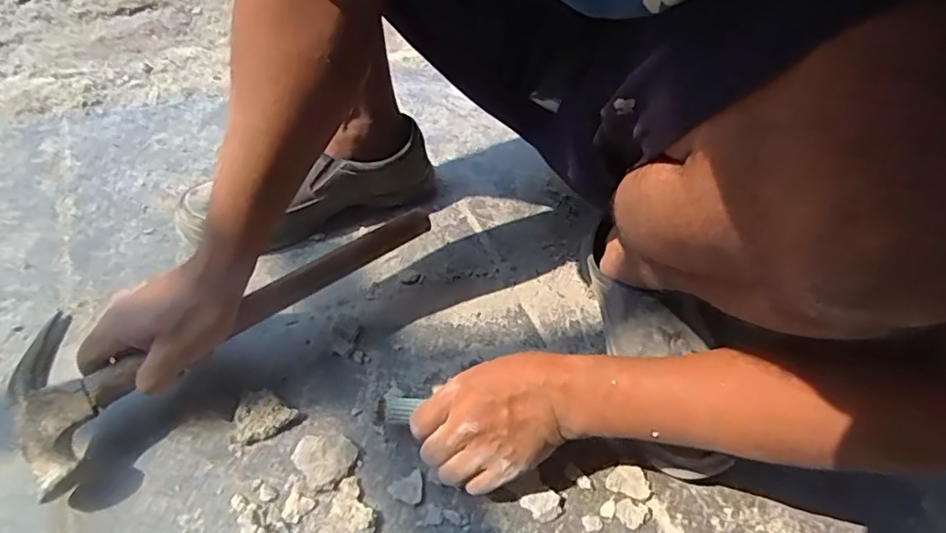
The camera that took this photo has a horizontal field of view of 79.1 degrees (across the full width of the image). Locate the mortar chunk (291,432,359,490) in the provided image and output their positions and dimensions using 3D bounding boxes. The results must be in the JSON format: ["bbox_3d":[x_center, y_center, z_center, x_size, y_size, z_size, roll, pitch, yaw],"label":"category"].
[{"bbox_3d":[-0.115,0.147,0.446,0.042,0.009,0.043,3,48,-4],"label":"mortar chunk"}]

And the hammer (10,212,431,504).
[{"bbox_3d":[-0.188,0.038,0.477,0.346,0.067,0.100,-31,58,-27],"label":"hammer"}]

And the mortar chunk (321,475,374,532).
[{"bbox_3d":[-0.093,0.177,0.422,0.036,0.009,0.042,-7,49,-13],"label":"mortar chunk"}]

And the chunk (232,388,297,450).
[{"bbox_3d":[-0.172,0.119,0.459,0.050,0.016,0.036,-22,54,-24],"label":"chunk"}]

